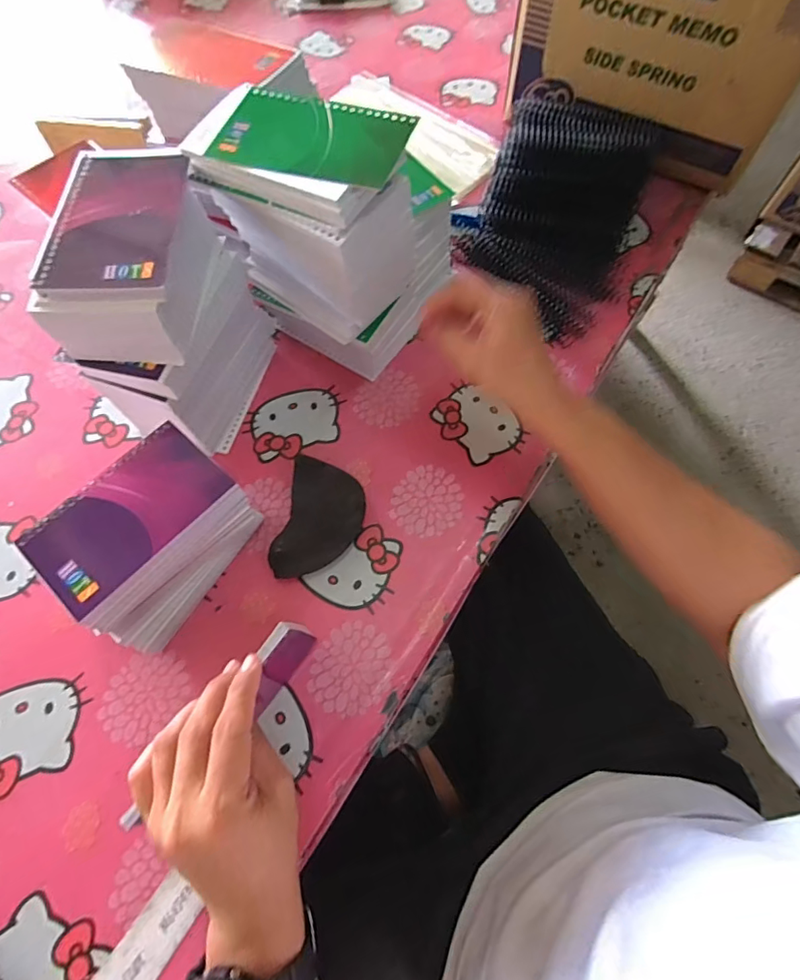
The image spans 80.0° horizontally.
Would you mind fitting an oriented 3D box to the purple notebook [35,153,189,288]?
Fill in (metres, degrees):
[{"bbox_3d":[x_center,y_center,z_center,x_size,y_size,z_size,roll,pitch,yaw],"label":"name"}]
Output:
[{"bbox_3d":[-0.189,-0.184,0.322,0.078,0.008,0.122,-1,66,1],"label":"purple notebook"}]

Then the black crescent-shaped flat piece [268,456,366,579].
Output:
[{"bbox_3d":[-0.066,0.027,0.400,0.065,0.027,0.099,11,67,7],"label":"black crescent-shaped flat piece"}]

